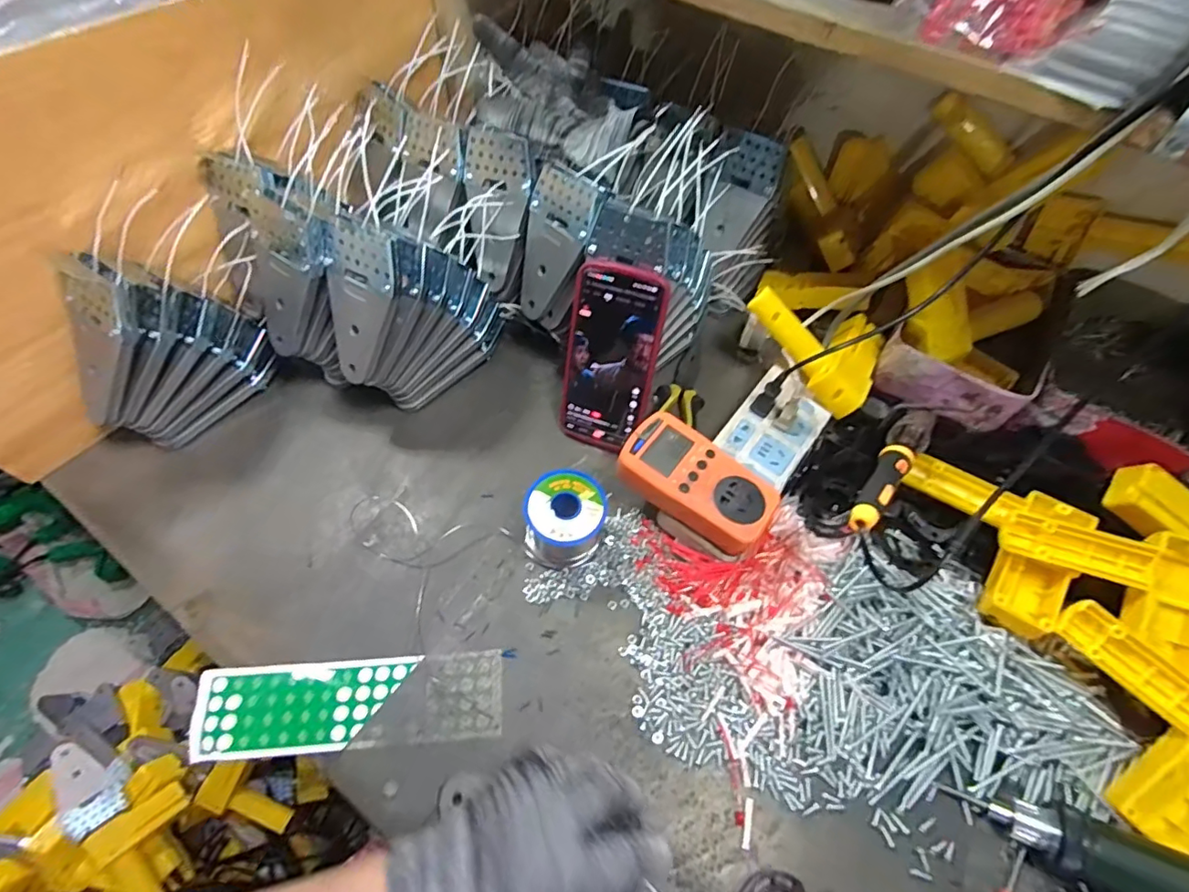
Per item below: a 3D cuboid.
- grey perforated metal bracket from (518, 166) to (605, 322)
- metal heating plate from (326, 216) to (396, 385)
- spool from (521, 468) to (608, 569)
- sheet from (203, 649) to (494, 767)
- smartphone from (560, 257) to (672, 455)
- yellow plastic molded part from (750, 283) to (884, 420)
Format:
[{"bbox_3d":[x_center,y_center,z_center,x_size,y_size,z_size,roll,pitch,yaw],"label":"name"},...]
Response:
[{"bbox_3d":[-0.040,-0.176,0.496,0.011,0.133,0.069,-21,59,-44],"label":"grey perforated metal bracket"},{"bbox_3d":[-0.194,-0.112,0.448,0.064,0.129,0.009,27,29,13],"label":"metal heating plate"},{"bbox_3d":[-0.024,0.062,0.459,0.062,0.060,0.066,20,61,10],"label":"spool"},{"bbox_3d":[-0.181,0.193,0.409,0.217,0.006,0.060,-3,59,-4],"label":"sheet"},{"bbox_3d":[0.013,-0.074,0.490,0.081,0.170,0.013,16,31,8],"label":"smartphone"},{"bbox_3d":[0.227,-0.111,0.552,0.106,0.042,0.144,-43,93,-23],"label":"yellow plastic molded part"}]

